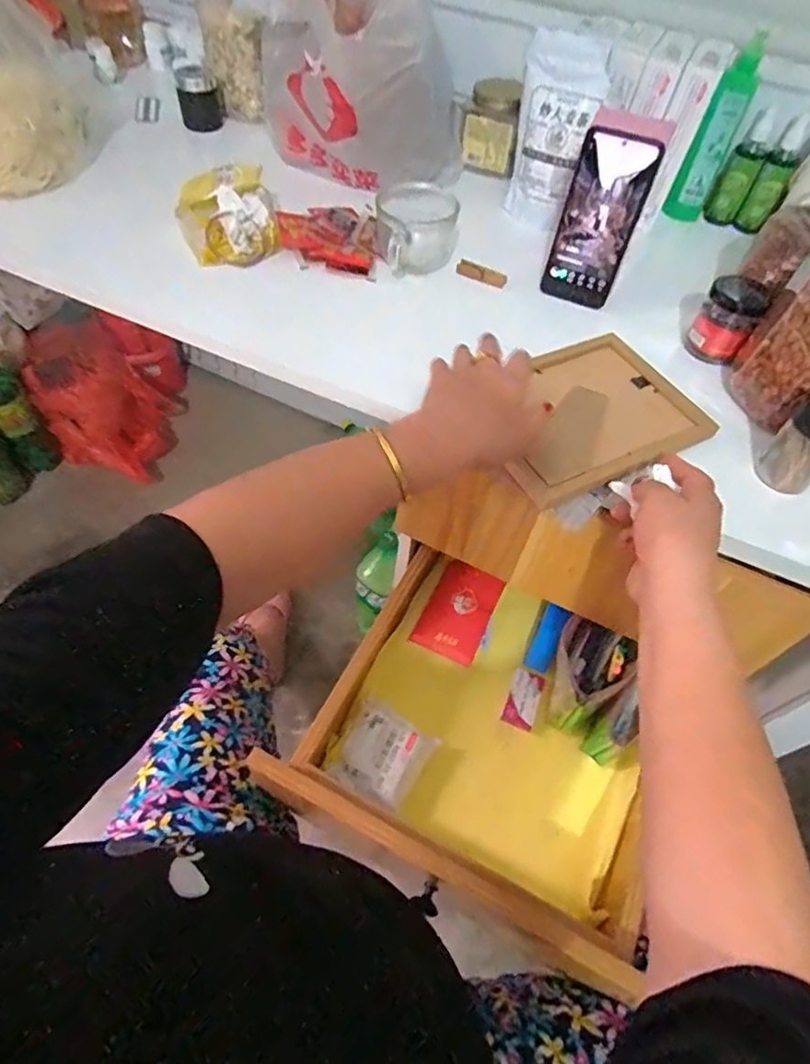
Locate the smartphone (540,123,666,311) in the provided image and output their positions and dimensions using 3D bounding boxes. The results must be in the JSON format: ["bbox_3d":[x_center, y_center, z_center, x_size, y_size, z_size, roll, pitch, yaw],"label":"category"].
[{"bbox_3d":[0.207,-0.329,0.613,0.076,0.164,0.010,19,45,6],"label":"smartphone"}]

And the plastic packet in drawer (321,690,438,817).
[{"bbox_3d":[-0.025,0.251,0.638,0.091,0.047,0.094,27,57,14],"label":"plastic packet in drawer"}]

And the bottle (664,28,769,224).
[{"bbox_3d":[0.403,-0.512,0.747,0.047,0.190,0.055,26,57,13],"label":"bottle"}]

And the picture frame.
[{"bbox_3d":[0.167,-0.112,0.537,0.212,0.013,0.152,-23,60,-20],"label":"picture frame"}]

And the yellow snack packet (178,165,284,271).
[{"bbox_3d":[-0.211,-0.377,0.678,0.114,0.056,0.109,-8,56,-11],"label":"yellow snack packet"}]

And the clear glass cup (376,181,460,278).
[{"bbox_3d":[0.016,-0.347,0.657,0.098,0.065,0.111,5,54,-1],"label":"clear glass cup"}]

